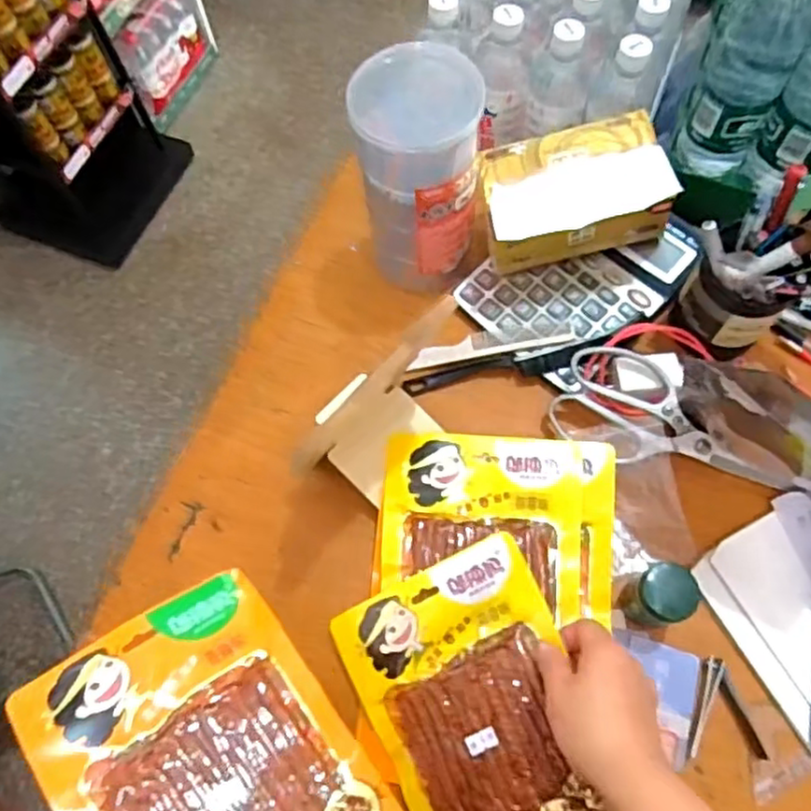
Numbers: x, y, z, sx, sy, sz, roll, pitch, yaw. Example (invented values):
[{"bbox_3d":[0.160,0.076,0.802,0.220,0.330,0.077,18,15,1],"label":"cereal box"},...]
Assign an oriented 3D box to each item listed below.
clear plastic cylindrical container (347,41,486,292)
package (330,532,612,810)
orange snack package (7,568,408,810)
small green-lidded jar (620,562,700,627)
[{"bbox_3d":[0.009,-0.190,0.585,0.102,0.200,0.085,-1,67,2],"label":"clear plastic cylindrical container"},{"bbox_3d":[0.055,0.224,0.489,0.153,0.010,0.212,-28,69,7],"label":"package"},{"bbox_3d":[-0.114,0.219,0.410,0.159,0.009,0.217,-27,64,-34],"label":"orange snack package"},{"bbox_3d":[0.190,0.144,0.512,0.039,0.064,0.040,-1,67,2],"label":"small green-lidded jar"}]

